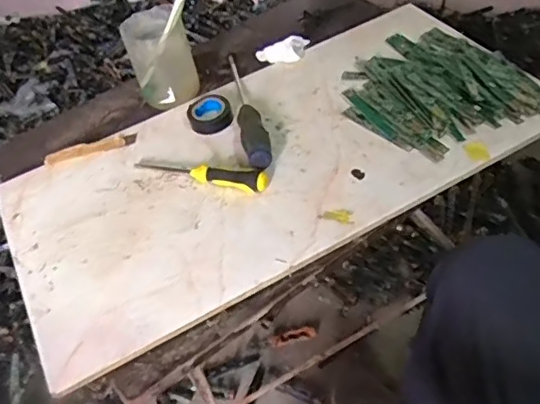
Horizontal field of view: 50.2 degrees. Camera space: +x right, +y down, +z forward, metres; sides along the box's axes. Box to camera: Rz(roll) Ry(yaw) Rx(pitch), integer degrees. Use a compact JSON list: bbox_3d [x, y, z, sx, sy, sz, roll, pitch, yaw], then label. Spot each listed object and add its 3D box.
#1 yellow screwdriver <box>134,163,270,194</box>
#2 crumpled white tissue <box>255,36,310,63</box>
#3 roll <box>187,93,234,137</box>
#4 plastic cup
[{"bbox_3d":[-0.078,-0.034,0.634,0.161,0.023,0.023,9,49,19],"label":"yellow screwdriver"},{"bbox_3d":[0.014,-0.197,0.756,0.075,0.027,0.023,-7,45,23],"label":"crumpled white tissue"},{"bbox_3d":[-0.072,-0.106,0.703,0.053,0.018,0.059,-10,46,1],"label":"roll"},{"bbox_3d":[-0.136,-0.183,0.721,0.077,0.110,0.078,-6,46,6],"label":"plastic cup"}]

